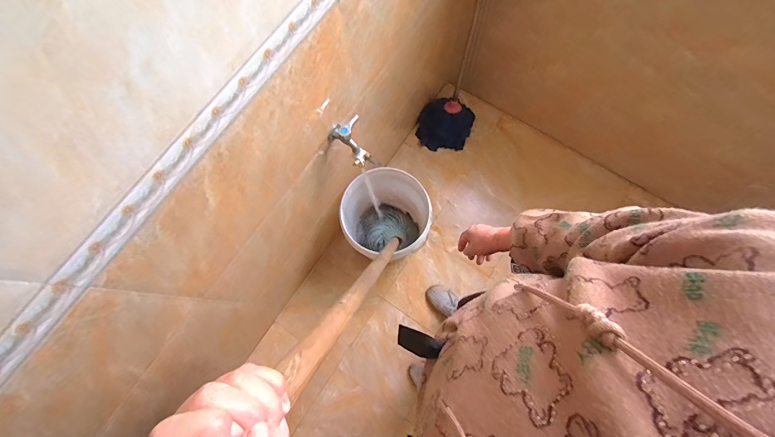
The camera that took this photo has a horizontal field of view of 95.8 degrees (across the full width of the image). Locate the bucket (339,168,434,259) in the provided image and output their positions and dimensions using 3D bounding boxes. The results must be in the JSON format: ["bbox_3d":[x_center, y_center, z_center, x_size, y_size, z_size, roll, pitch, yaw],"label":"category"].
[{"bbox_3d":[-0.011,0.012,1.246,0.305,0.315,0.288,0,72,0],"label":"bucket"}]

